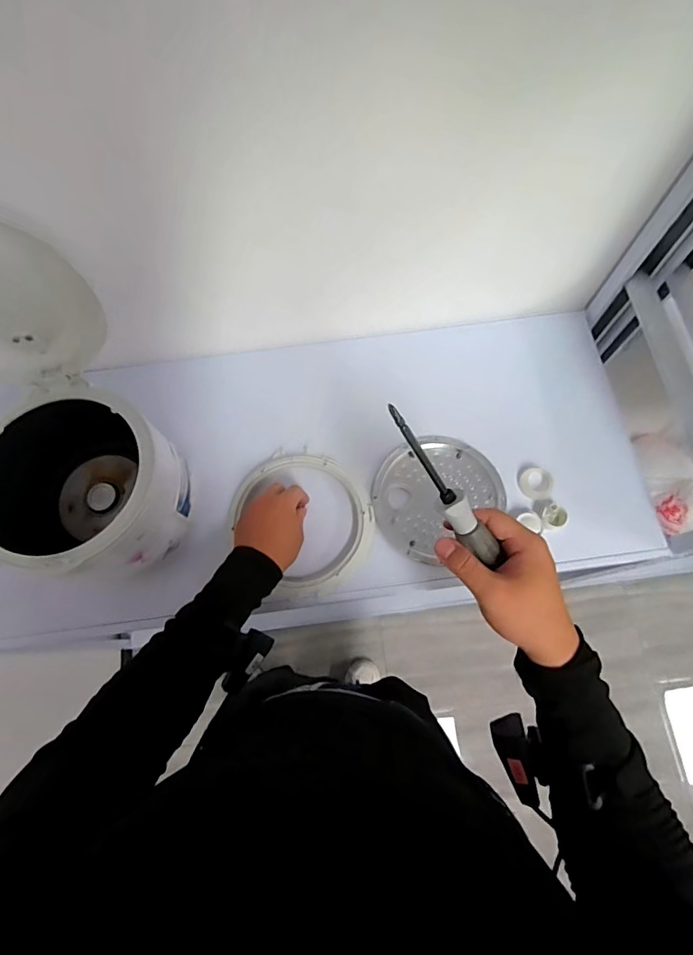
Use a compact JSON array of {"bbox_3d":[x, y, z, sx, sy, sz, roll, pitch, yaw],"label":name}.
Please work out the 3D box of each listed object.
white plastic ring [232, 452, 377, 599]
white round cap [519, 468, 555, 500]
[{"bbox_3d":[-0.060,0.056,0.639,0.176,0.022,0.202,-39,75,-11],"label":"white plastic ring"},{"bbox_3d":[0.269,0.008,0.650,0.042,0.010,0.046,0,72,1],"label":"white round cap"}]

